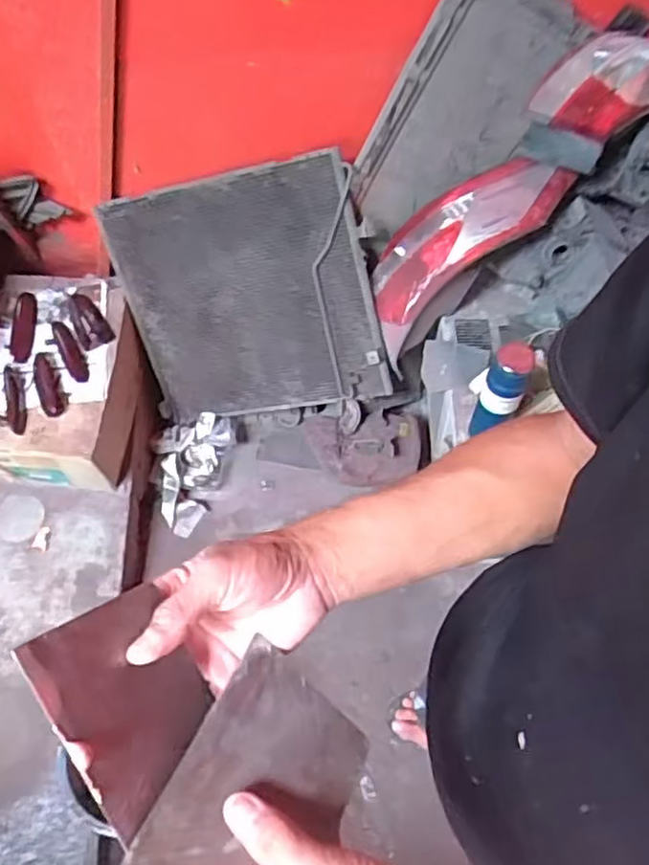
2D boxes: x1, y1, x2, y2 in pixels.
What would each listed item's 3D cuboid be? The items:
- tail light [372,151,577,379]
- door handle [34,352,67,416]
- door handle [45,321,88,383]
[{"bbox_3d":[0.207,-0.306,1.210,0.130,0.478,0.135,18,52,-30],"label":"tail light"},{"bbox_3d":[-0.578,-0.097,1.462,0.055,0.038,0.156,-21,60,-11],"label":"door handle"},{"bbox_3d":[-0.551,-0.168,1.496,0.051,0.030,0.180,-29,62,-15],"label":"door handle"}]

